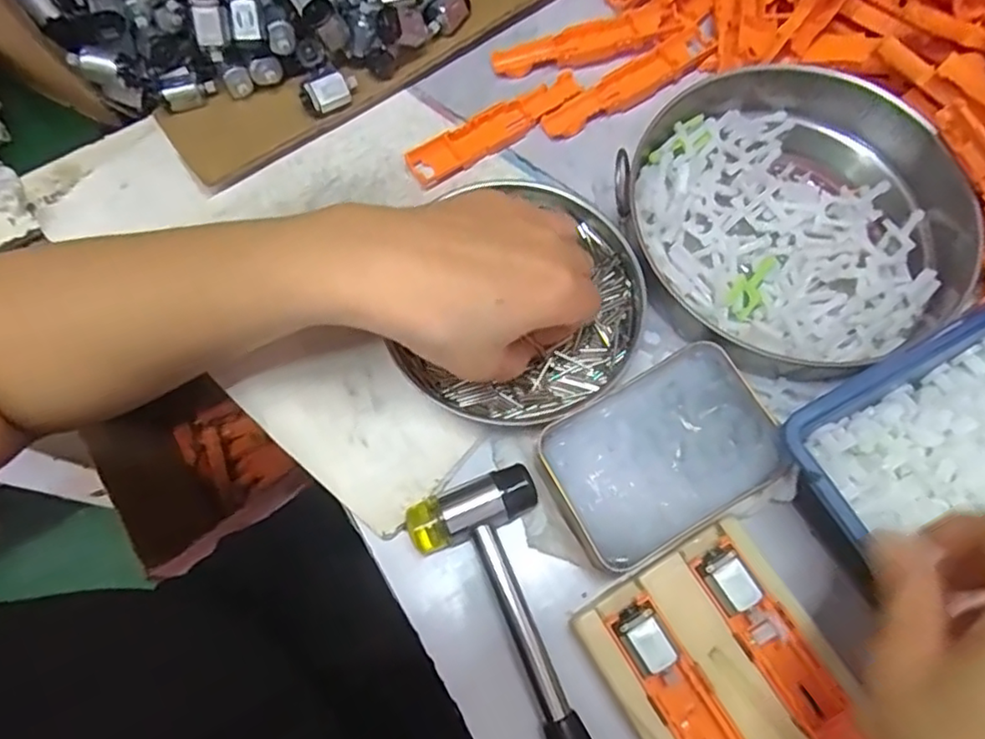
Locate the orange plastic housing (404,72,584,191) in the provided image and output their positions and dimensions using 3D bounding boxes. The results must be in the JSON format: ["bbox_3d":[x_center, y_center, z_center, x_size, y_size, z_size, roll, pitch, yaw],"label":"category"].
[{"bbox_3d":[0.005,-0.149,0.388,0.121,0.007,0.026,-33,72,-10],"label":"orange plastic housing"}]

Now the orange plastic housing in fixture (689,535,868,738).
[{"bbox_3d":[0.128,0.127,0.268,0.024,0.013,0.115,-32,71,-9],"label":"orange plastic housing in fixture"}]

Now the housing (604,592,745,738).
[{"bbox_3d":[0.090,0.152,0.259,0.024,0.013,0.118,-30,71,-9],"label":"housing"}]

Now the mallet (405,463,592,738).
[{"bbox_3d":[0.031,0.160,0.271,0.057,0.025,0.235,-21,70,-6],"label":"mallet"}]

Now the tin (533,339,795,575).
[{"bbox_3d":[0.080,0.041,0.305,0.106,0.019,0.073,-29,71,-9],"label":"tin"}]

